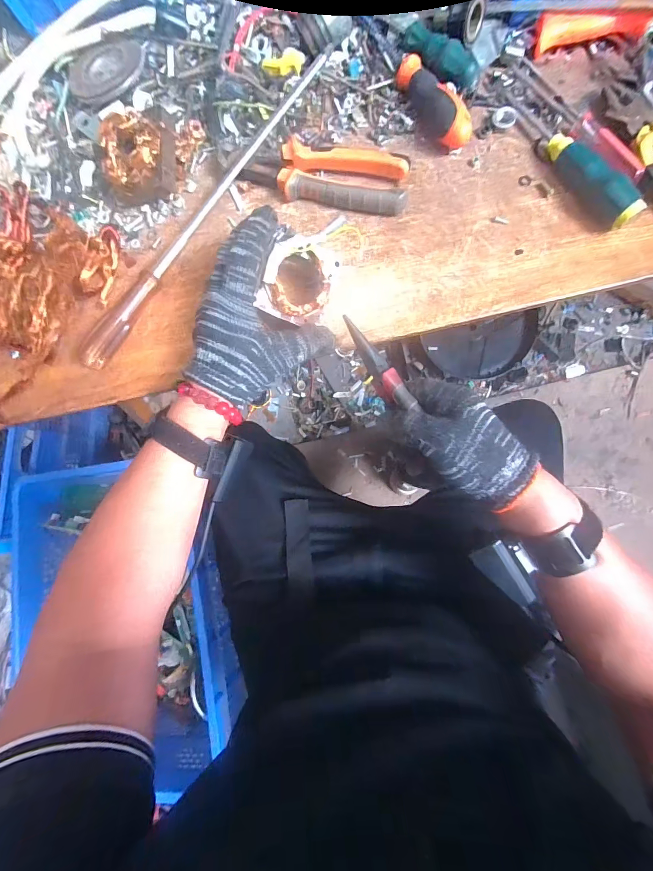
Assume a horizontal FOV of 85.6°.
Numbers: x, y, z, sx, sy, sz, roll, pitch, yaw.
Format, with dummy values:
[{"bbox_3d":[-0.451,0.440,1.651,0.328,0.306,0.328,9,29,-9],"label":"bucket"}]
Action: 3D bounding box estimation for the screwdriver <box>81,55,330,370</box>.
[{"bbox_3d":[-0.125,-0.232,0.368,0.020,0.025,0.395,37,89,8],"label":"screwdriver"}]

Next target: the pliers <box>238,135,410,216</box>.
[{"bbox_3d":[-0.001,-0.263,0.362,0.167,0.023,0.052,13,86,7],"label":"pliers"}]

